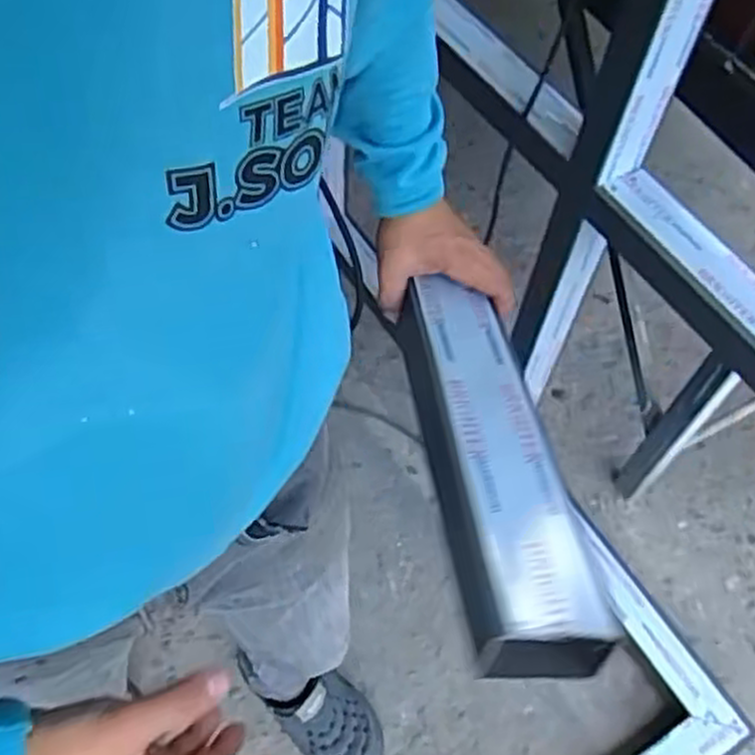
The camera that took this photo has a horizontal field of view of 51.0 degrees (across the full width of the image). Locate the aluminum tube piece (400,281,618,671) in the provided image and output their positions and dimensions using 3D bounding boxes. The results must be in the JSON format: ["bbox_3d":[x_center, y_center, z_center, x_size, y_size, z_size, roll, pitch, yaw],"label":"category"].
[{"bbox_3d":[0.075,0.050,0.555,0.082,0.052,0.319,-4,43,-6],"label":"aluminum tube piece"}]

